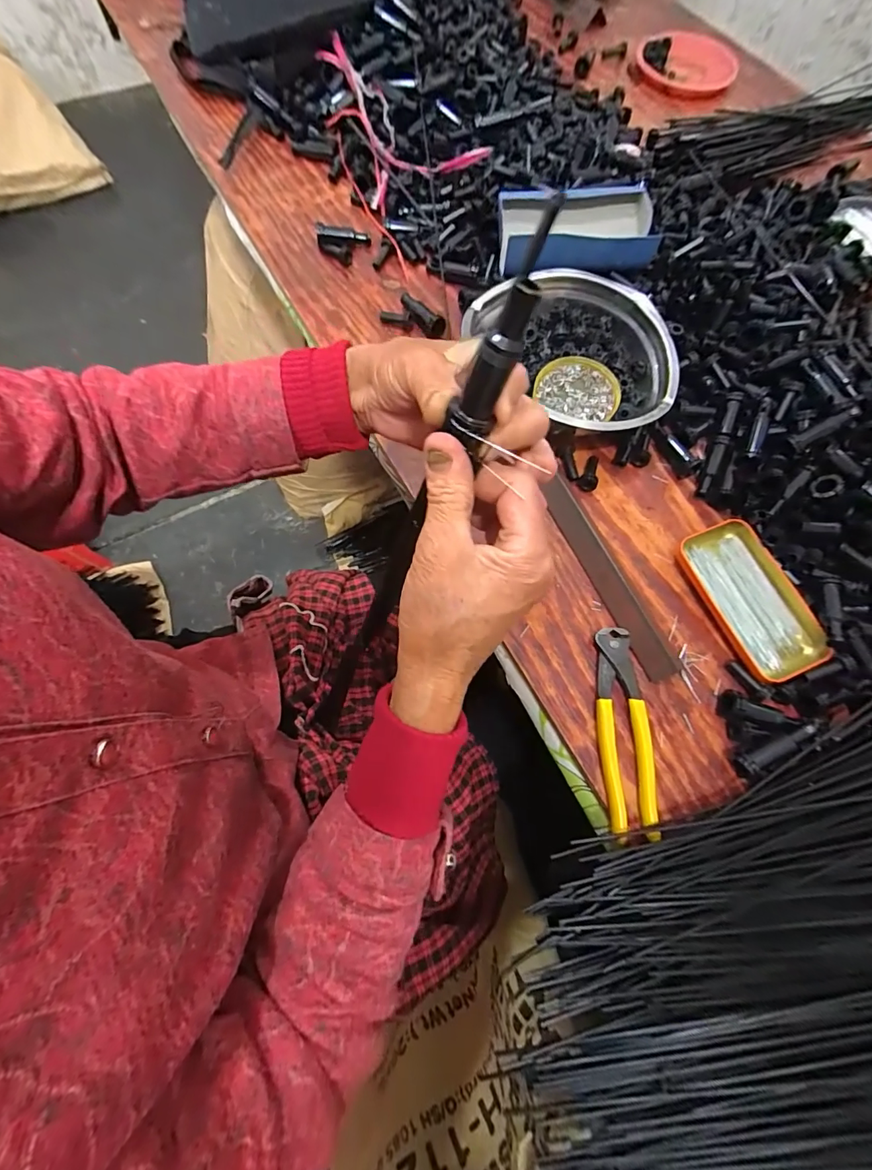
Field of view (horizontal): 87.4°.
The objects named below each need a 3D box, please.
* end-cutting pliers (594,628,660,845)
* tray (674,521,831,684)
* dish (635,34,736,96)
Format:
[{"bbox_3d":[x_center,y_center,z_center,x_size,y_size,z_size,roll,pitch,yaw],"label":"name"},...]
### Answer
[{"bbox_3d":[0.155,0.116,0.374,0.042,0.019,0.160,0,70,-2],"label":"end-cutting pliers"},{"bbox_3d":[0.287,0.011,0.416,0.074,0.024,0.143,-19,72,-8],"label":"tray"},{"bbox_3d":[0.413,-0.866,0.757,0.158,0.027,0.160,20,71,5],"label":"dish"}]

